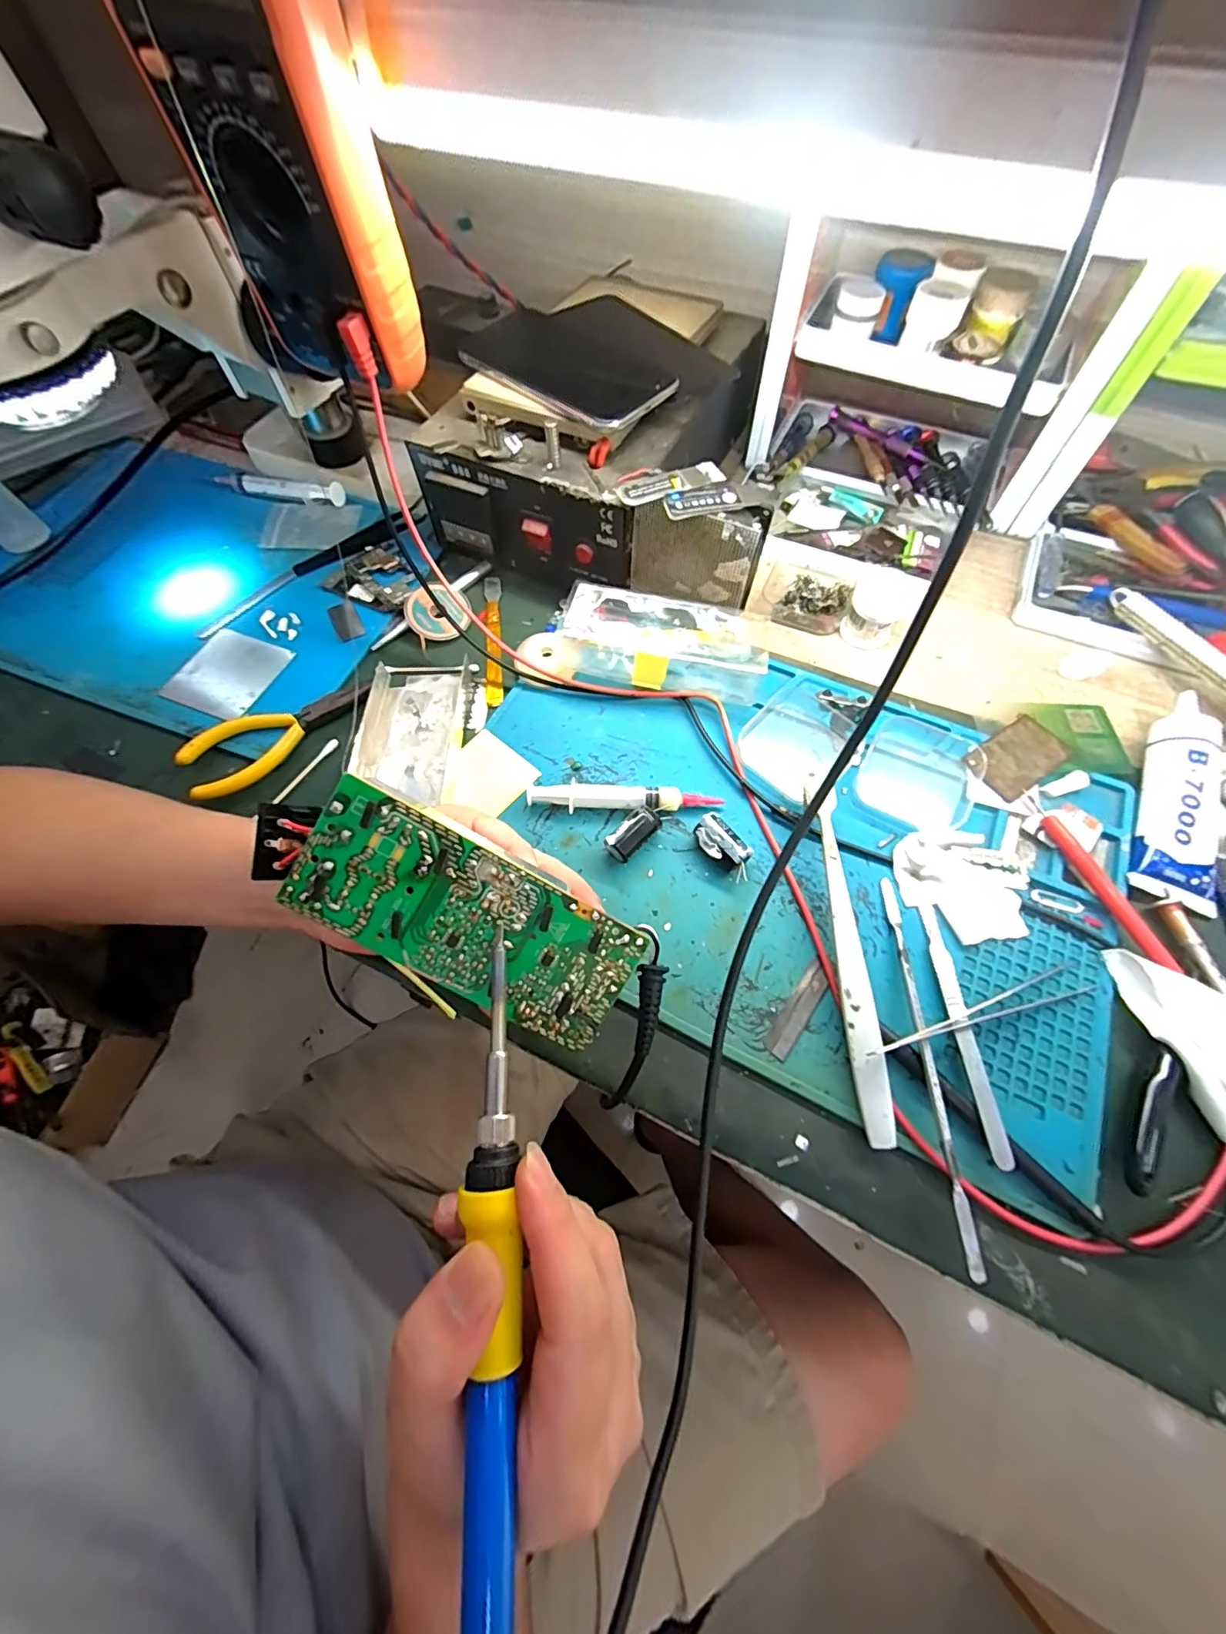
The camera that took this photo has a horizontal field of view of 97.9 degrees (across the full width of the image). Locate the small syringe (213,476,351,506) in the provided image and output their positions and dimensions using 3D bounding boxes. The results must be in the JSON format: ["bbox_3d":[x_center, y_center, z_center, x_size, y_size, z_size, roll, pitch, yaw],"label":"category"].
[{"bbox_3d":[-0.282,-0.276,0.450,0.121,0.014,0.015,10,67,7],"label":"small syringe"}]

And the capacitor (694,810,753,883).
[{"bbox_3d":[0.063,0.018,0.303,0.018,0.018,0.037,-37,69,-13],"label":"capacitor"}]

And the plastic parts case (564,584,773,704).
[{"bbox_3d":[0.036,-0.115,0.353,0.129,0.039,0.058,8,67,6],"label":"plastic parts case"}]

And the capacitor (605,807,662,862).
[{"bbox_3d":[0.012,0.010,0.307,0.015,0.018,0.034,41,74,18],"label":"capacitor"}]

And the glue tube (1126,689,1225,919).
[{"bbox_3d":[0.328,-0.015,0.306,0.042,0.023,0.132,18,68,10],"label":"glue tube"}]

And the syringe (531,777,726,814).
[{"bbox_3d":[0.006,-0.010,0.321,0.112,0.015,0.016,2,66,4],"label":"syringe"}]

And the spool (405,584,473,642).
[{"bbox_3d":[-0.127,-0.149,0.388,0.045,0.005,0.042,1,79,-5],"label":"spool"}]

